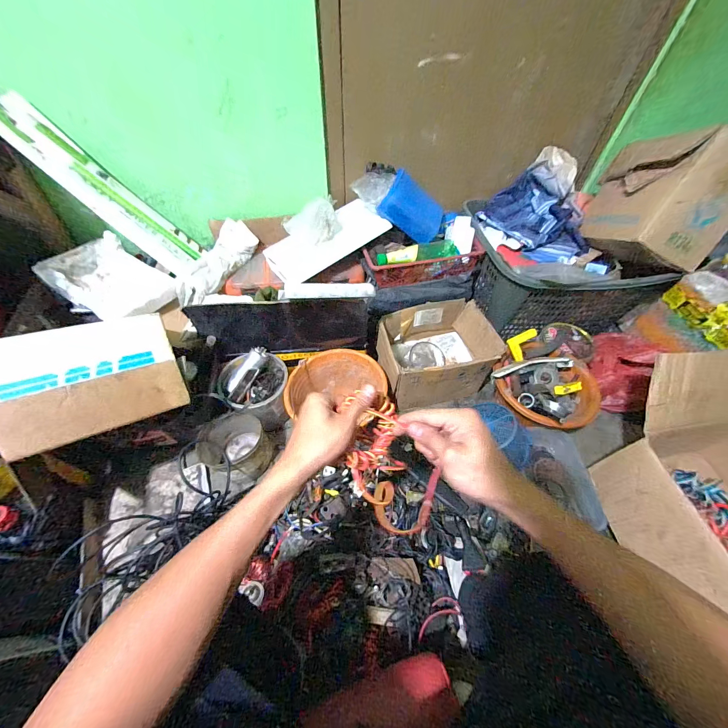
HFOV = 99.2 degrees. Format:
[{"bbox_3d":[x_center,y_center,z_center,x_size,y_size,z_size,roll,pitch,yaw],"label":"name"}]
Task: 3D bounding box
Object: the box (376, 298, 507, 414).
[{"bbox_3d":[0.199,-0.031,0.908,0.304,0.167,0.229,-13,56,-10],"label":"box"}]

